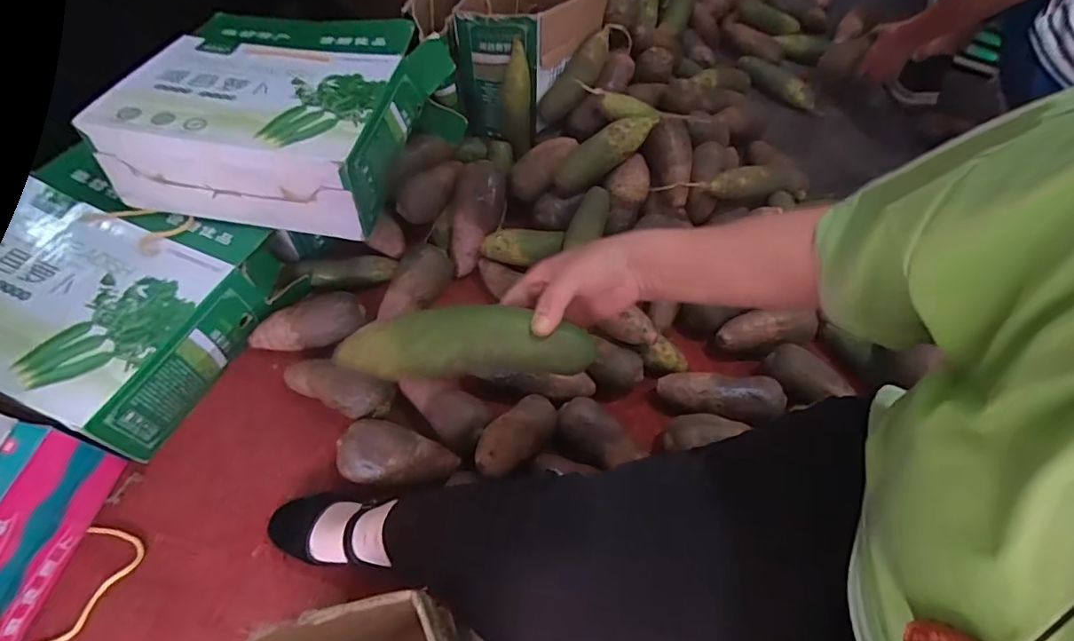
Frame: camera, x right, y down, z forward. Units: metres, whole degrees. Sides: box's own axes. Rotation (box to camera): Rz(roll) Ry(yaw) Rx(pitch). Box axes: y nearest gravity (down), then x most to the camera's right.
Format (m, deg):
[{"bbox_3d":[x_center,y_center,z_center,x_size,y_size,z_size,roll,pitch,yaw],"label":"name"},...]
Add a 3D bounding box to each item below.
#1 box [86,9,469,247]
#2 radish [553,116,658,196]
[{"bbox_3d":[-0.362,-0.315,0.785,0.404,0.127,0.359,11,59,3],"label":"box"},{"bbox_3d":[0.112,-0.278,0.875,0.186,0.066,0.064,-32,58,23],"label":"radish"}]

